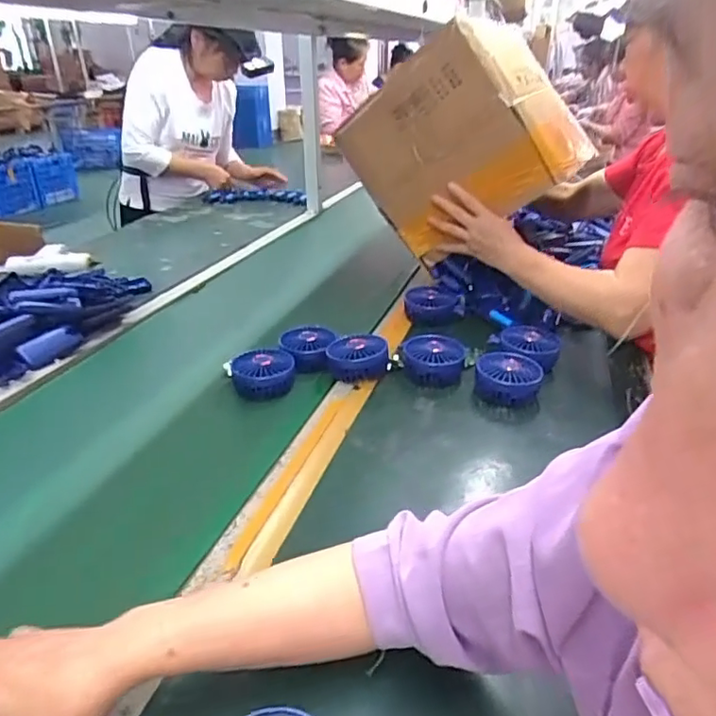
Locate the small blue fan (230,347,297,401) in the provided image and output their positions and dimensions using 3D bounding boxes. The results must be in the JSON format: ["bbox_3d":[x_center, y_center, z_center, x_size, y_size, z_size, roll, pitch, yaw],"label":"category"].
[{"bbox_3d":[-0.131,0.025,0.821,0.089,0.056,0.077,-6,28,-11],"label":"small blue fan"}]

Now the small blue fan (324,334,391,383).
[{"bbox_3d":[-0.001,0.000,0.837,0.086,0.049,0.079,-3,27,-6],"label":"small blue fan"}]

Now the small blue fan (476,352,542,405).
[{"bbox_3d":[0.207,0.027,0.802,0.087,0.042,0.090,8,28,17],"label":"small blue fan"}]

